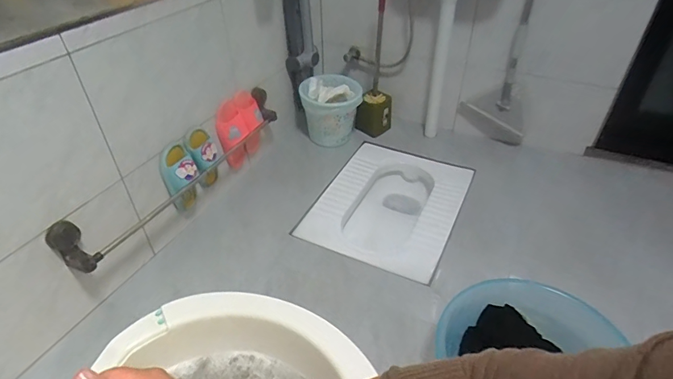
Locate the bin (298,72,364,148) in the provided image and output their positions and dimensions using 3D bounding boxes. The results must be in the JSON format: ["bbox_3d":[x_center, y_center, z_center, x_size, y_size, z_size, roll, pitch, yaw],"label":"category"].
[{"bbox_3d":[-0.017,-0.304,1.571,0.229,0.200,0.221,-1,39,-1],"label":"bin"}]

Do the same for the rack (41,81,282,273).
[{"bbox_3d":[-0.391,-0.068,1.132,0.078,0.128,0.791,17,42,21],"label":"rack"}]

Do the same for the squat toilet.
[{"bbox_3d":[0.181,0.102,1.396,0.423,0.196,0.569,17,42,21],"label":"squat toilet"}]

